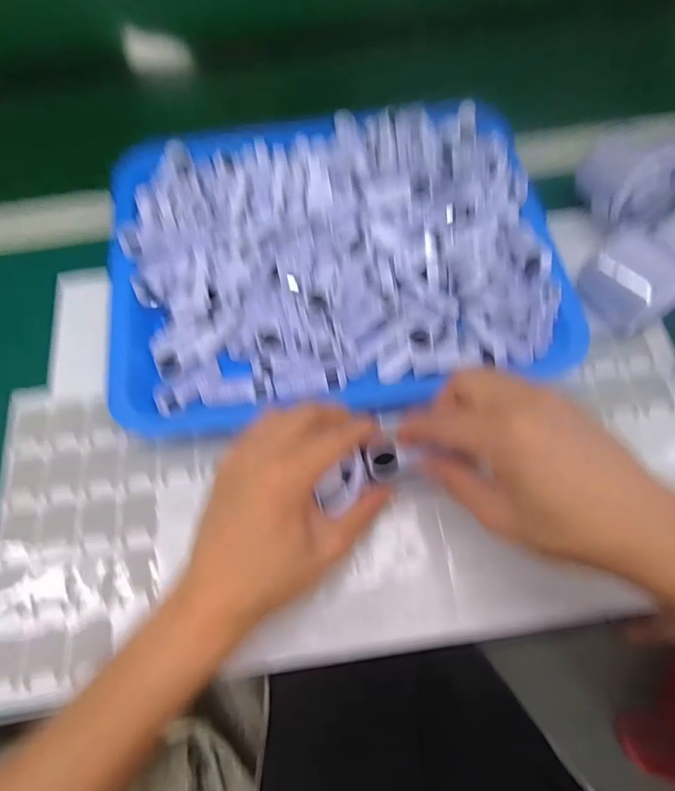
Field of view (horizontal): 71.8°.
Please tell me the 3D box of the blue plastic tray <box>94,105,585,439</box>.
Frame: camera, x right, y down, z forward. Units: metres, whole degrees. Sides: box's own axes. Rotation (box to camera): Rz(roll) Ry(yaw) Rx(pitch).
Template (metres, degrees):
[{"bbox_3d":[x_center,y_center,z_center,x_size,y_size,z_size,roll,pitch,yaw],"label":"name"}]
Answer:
[{"bbox_3d":[-0.006,-0.112,0.362,0.331,0.044,0.255,-8,67,-2],"label":"blue plastic tray"}]

